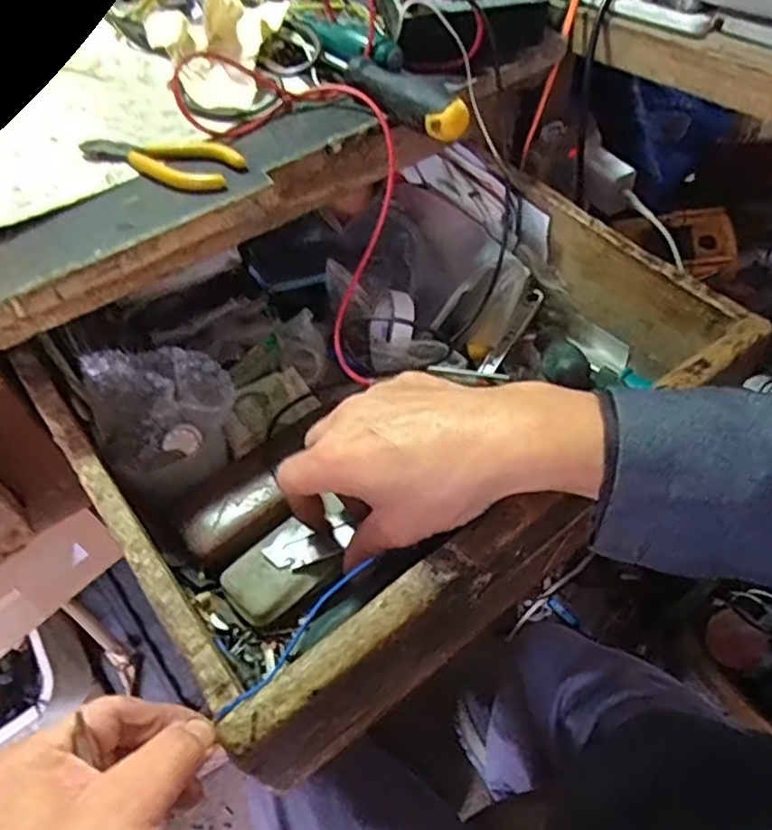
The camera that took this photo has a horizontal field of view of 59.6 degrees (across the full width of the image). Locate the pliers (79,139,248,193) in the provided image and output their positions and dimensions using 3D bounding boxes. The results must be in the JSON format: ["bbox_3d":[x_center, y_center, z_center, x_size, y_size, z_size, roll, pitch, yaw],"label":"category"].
[{"bbox_3d":[-0.139,-0.156,0.410,0.104,0.013,0.032,12,51,11],"label":"pliers"}]

